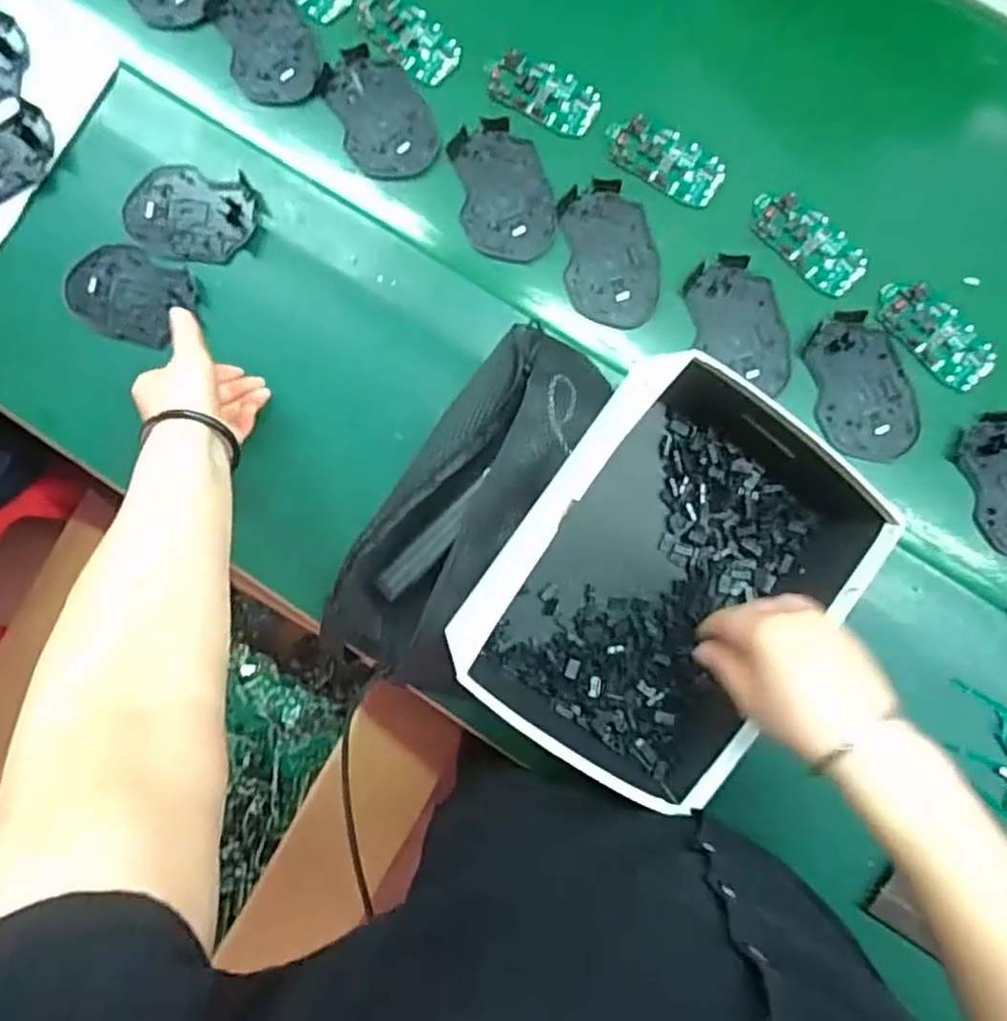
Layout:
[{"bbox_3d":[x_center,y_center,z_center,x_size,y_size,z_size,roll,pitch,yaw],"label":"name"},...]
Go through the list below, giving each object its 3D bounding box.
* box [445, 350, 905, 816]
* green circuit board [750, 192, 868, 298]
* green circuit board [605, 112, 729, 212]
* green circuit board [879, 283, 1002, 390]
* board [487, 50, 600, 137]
[{"bbox_3d":[0.112,0.046,0.490,0.201,0.075,0.275,36,89,4],"label":"box"},{"bbox_3d":[0.235,-0.209,0.546,0.097,0.007,0.044,44,90,4],"label":"green circuit board"},{"bbox_3d":[0.126,-0.277,0.556,0.096,0.006,0.047,34,89,4],"label":"green circuit board"},{"bbox_3d":[0.327,-0.135,0.535,0.043,0.008,0.096,-43,86,0],"label":"green circuit board"},{"bbox_3d":[0.033,-0.336,0.566,0.089,0.006,0.045,30,89,4],"label":"board"}]

